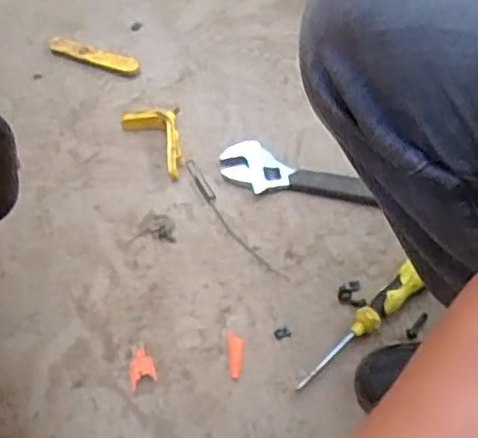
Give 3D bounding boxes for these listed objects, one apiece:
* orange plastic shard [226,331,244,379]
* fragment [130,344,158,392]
[{"bbox_3d":[-0.002,0.142,0.708,0.016,0.005,0.053,-6,53,-1],"label":"orange plastic shard"},{"bbox_3d":[-0.102,0.155,0.710,0.028,0.008,0.044,-14,54,-7],"label":"fragment"}]

